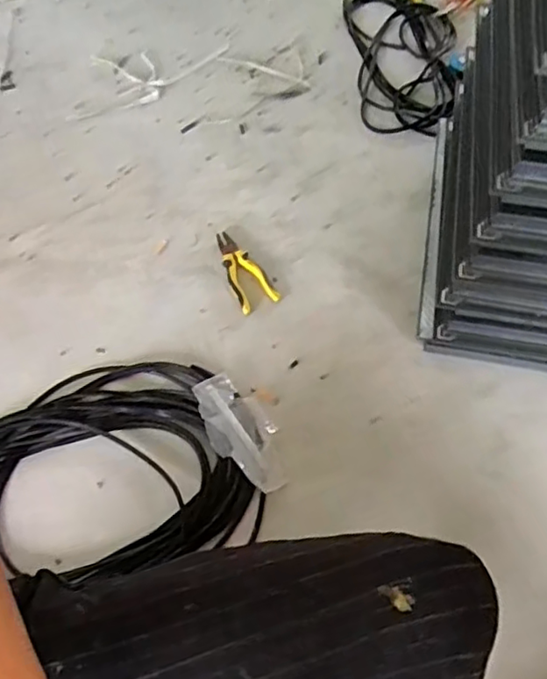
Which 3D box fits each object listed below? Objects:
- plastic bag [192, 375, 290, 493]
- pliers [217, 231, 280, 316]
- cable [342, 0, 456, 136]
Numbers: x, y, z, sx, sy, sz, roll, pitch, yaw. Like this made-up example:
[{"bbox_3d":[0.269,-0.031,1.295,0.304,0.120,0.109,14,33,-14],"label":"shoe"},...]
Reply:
[{"bbox_3d":[-0.049,0.140,0.965,0.099,0.044,0.204,-19,59,-10],"label":"plastic bag"},{"bbox_3d":[-0.062,-0.132,1.157,0.071,0.018,0.185,-24,60,-13],"label":"pliers"},{"bbox_3d":[0.329,-0.702,1.541,0.256,0.047,0.575,-2,57,0],"label":"cable"}]

